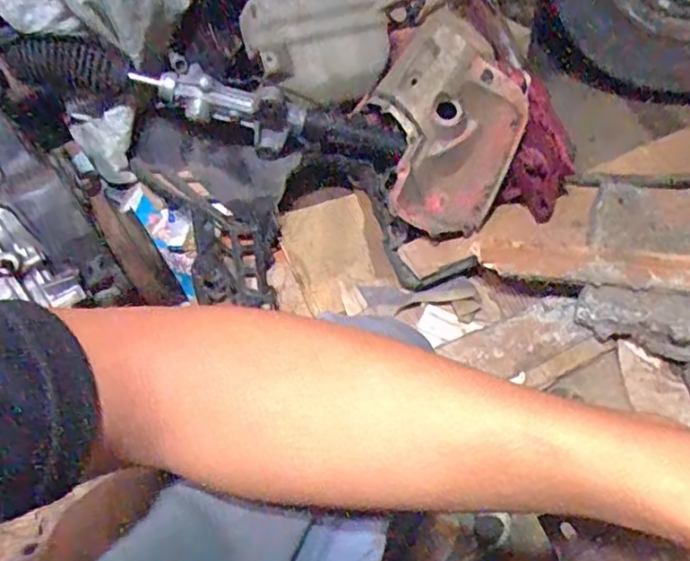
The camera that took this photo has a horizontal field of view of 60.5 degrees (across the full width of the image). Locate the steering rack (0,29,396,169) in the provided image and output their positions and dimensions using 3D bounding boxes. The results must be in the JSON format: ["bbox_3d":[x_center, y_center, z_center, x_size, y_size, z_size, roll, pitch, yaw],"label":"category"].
[{"bbox_3d":[-0.117,-0.272,0.960,0.427,0.109,0.101,11,47,-26],"label":"steering rack"}]

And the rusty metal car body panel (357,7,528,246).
[{"bbox_3d":[0.157,-0.242,0.969,0.261,0.304,0.069,30,13,-3],"label":"rusty metal car body panel"}]

